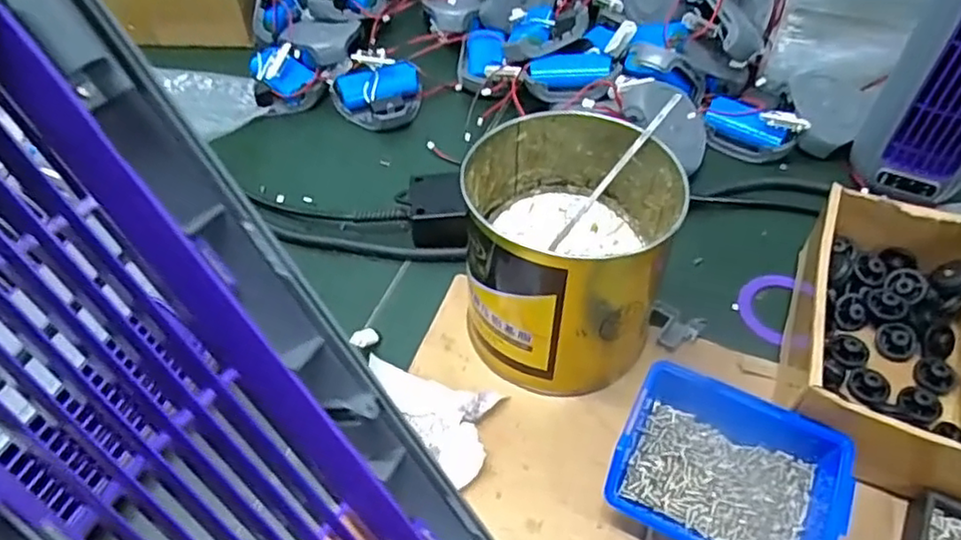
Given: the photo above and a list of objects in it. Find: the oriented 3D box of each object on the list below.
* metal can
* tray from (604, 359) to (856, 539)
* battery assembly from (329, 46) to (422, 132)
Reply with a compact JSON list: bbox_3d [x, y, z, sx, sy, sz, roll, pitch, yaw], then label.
[{"bbox_3d":[0.049,-0.006,0.416,0.121,0.120,0.133,0,51,0],"label":"metal can"},{"bbox_3d":[0.132,0.110,0.366,0.112,0.046,0.088,24,54,19],"label":"tray"},{"bbox_3d":[-0.092,-0.158,0.595,0.077,0.034,0.073,-2,51,-2],"label":"battery assembly"}]

